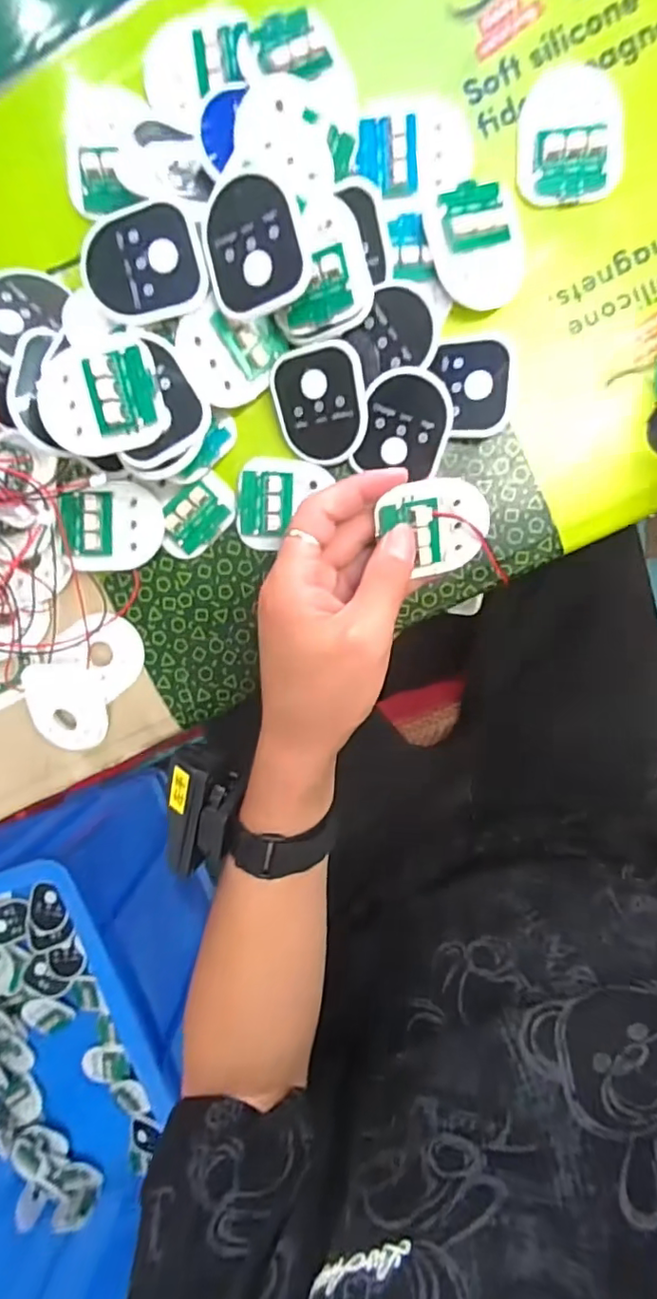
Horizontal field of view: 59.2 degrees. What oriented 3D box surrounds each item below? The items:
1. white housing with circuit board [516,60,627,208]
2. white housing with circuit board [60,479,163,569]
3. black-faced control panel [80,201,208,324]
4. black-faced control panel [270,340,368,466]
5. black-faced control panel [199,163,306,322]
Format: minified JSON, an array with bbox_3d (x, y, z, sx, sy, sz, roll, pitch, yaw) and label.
[{"bbox_3d":[0.119,-0.254,0.283,0.051,0.013,0.063,-3,99,4],"label":"white housing with circuit board"},{"bbox_3d":[-0.118,-0.067,0.317,0.053,0.007,0.045,-5,96,-11],"label":"white housing with circuit board"},{"bbox_3d":[-0.088,-0.184,0.273,0.056,0.008,0.048,-12,98,6],"label":"black-faced control panel"},{"bbox_3d":[-0.003,-0.128,0.304,0.047,0.004,0.057,-5,115,21],"label":"black-faced control panel"},{"bbox_3d":[-0.034,-0.190,0.268,0.047,0.014,0.062,-9,103,23],"label":"black-faced control panel"}]

